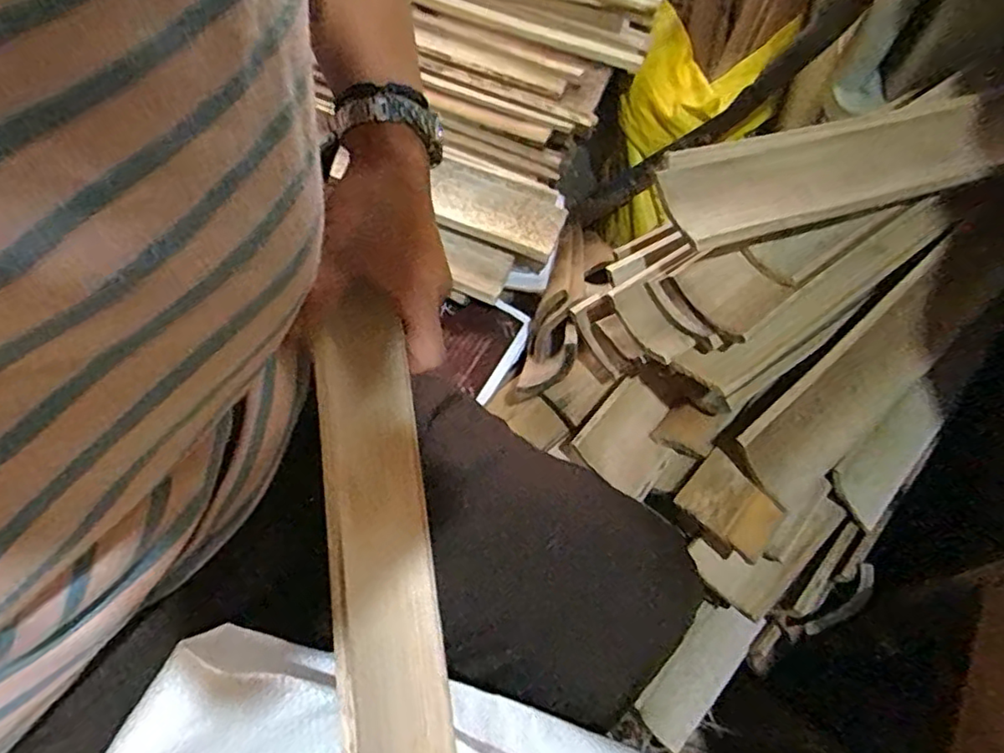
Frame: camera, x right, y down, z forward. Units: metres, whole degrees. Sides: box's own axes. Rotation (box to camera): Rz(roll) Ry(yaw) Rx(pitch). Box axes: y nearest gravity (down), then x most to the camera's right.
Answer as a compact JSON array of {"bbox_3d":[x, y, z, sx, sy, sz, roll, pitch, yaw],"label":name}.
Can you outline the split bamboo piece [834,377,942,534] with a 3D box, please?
[{"bbox_3d":[0.318,0.060,0.522,0.121,0.013,0.066,-44,112,-11],"label":"split bamboo piece"}]

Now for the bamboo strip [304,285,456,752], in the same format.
[{"bbox_3d":[-0.053,0.118,0.307,0.012,0.065,0.327,-22,68,34],"label":"bamboo strip"}]

